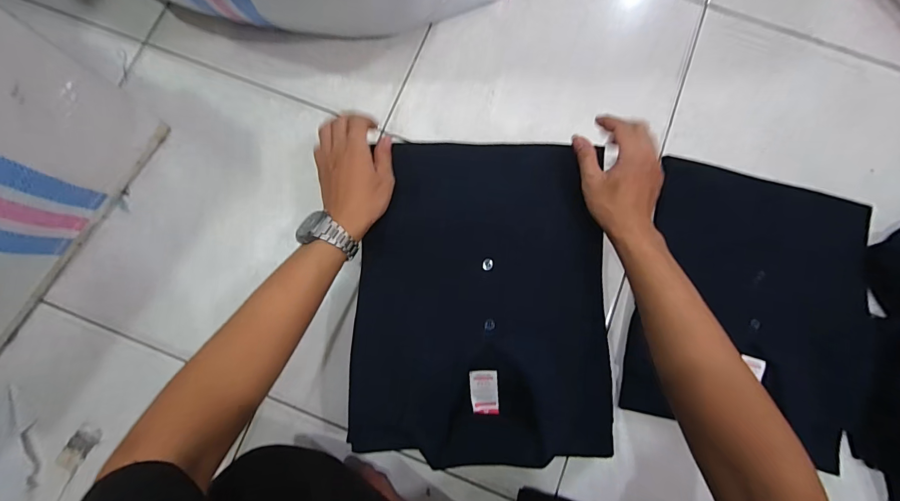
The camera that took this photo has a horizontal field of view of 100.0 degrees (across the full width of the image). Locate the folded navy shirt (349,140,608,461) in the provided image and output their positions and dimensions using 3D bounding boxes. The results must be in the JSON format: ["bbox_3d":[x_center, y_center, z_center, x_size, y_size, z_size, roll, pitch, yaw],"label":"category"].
[{"bbox_3d":[0.040,0.048,0.444,0.293,0.037,0.355,3,79,1],"label":"folded navy shirt"}]

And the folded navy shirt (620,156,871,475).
[{"bbox_3d":[0.410,0.070,0.510,0.291,0.031,0.353,16,80,3],"label":"folded navy shirt"}]

